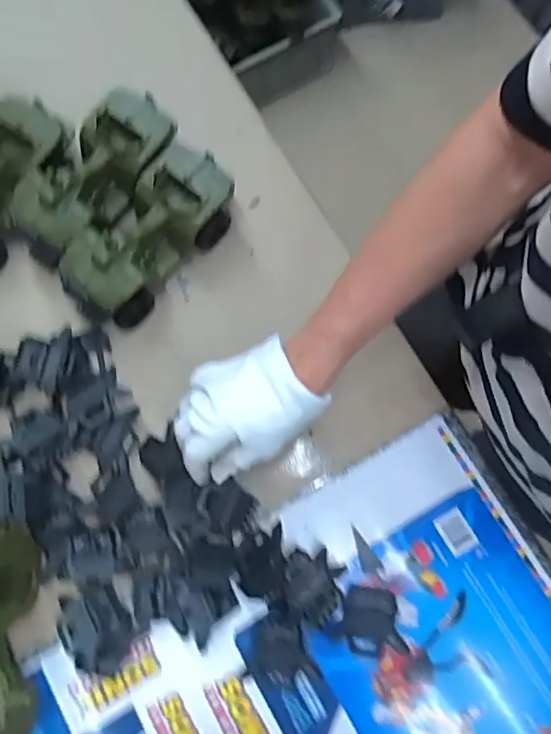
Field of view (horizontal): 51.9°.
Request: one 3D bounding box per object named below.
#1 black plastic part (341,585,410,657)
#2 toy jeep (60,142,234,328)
[{"bbox_3d":[0.084,0.223,0.496,0.049,0.016,0.057,-10,76,-3],"label":"black plastic part"},{"bbox_3d":[-0.123,-0.128,0.553,0.088,0.076,0.189,41,79,9],"label":"toy jeep"}]

